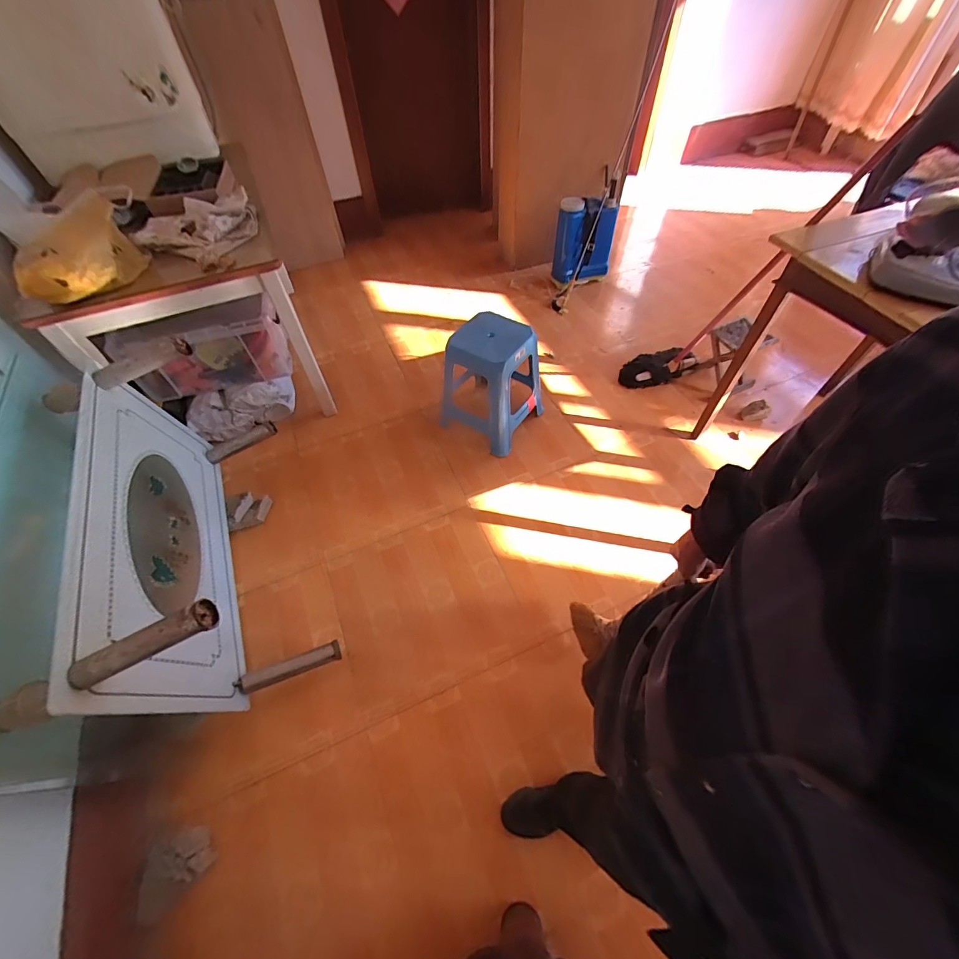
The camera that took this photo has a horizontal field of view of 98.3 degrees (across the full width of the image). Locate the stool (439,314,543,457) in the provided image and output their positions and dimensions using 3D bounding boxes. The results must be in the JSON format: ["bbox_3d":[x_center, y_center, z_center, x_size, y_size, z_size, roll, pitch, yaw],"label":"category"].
[{"bbox_3d":[0.044,-0.427,1.762,0.376,0.470,0.383,27,60,19],"label":"stool"}]

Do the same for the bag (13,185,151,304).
[{"bbox_3d":[-1.171,-0.697,1.239,0.174,0.188,0.422,28,61,20],"label":"bag"}]

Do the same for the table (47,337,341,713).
[{"bbox_3d":[-0.833,0.135,1.254,0.387,0.575,0.982,-23,58,-13],"label":"table"}]

